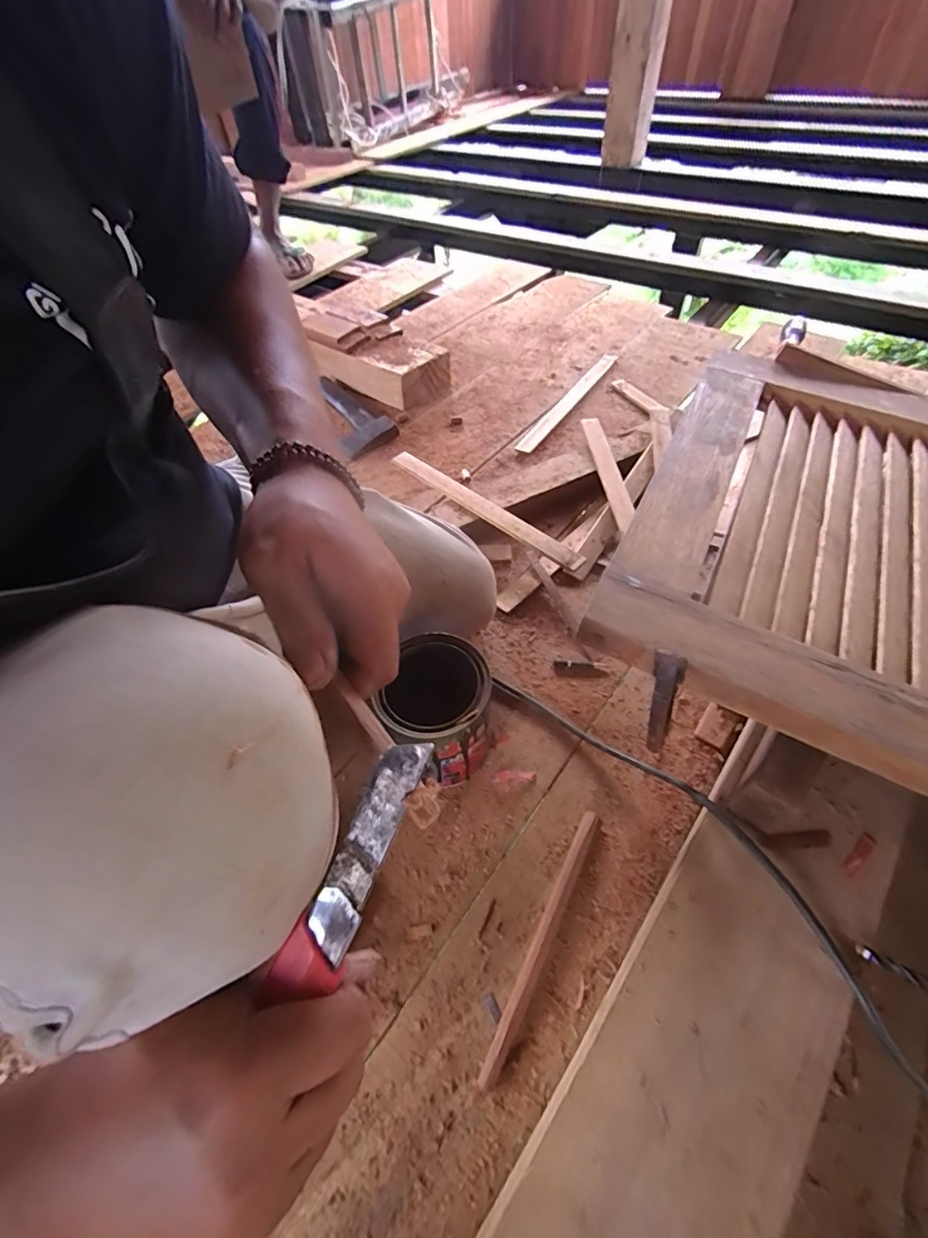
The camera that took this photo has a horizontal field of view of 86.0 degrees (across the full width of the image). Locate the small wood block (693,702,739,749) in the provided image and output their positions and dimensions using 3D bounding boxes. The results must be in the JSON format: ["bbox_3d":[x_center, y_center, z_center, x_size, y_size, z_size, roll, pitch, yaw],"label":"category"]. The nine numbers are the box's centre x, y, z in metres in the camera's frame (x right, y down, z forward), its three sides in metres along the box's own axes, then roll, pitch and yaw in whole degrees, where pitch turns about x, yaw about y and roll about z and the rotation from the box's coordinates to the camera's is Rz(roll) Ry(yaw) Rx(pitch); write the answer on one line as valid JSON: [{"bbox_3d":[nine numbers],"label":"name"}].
[{"bbox_3d":[0.273,0.115,0.539,0.032,0.010,0.045,33,61,26],"label":"small wood block"}]

